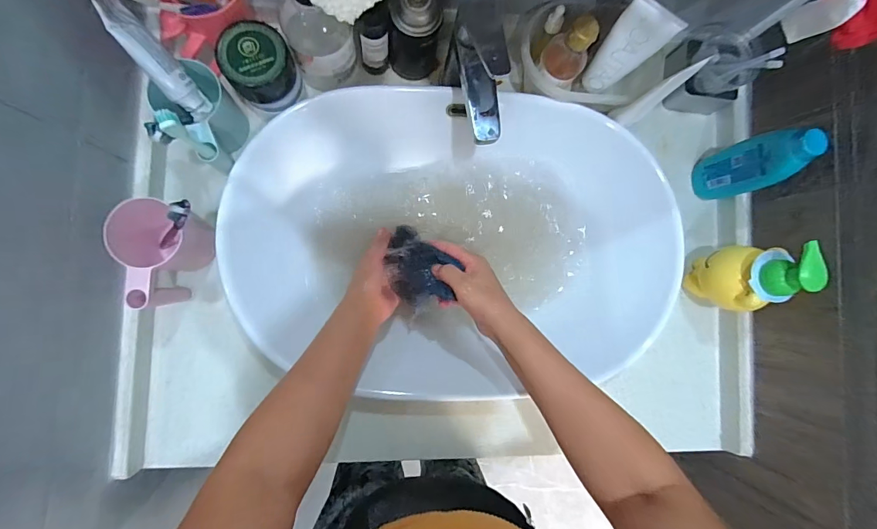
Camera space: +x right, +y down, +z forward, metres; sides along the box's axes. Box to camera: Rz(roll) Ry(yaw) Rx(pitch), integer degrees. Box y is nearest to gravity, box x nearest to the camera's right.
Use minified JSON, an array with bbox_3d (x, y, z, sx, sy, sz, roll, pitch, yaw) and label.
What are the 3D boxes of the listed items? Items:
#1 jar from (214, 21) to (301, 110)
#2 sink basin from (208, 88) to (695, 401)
[{"bbox_3d":[-0.206,-0.230,0.464,0.074,0.064,0.075,0,87,-7],"label":"jar"},{"bbox_3d":[0.025,-0.025,0.549,0.557,0.113,0.383,-3,87,-7],"label":"sink basin"}]

